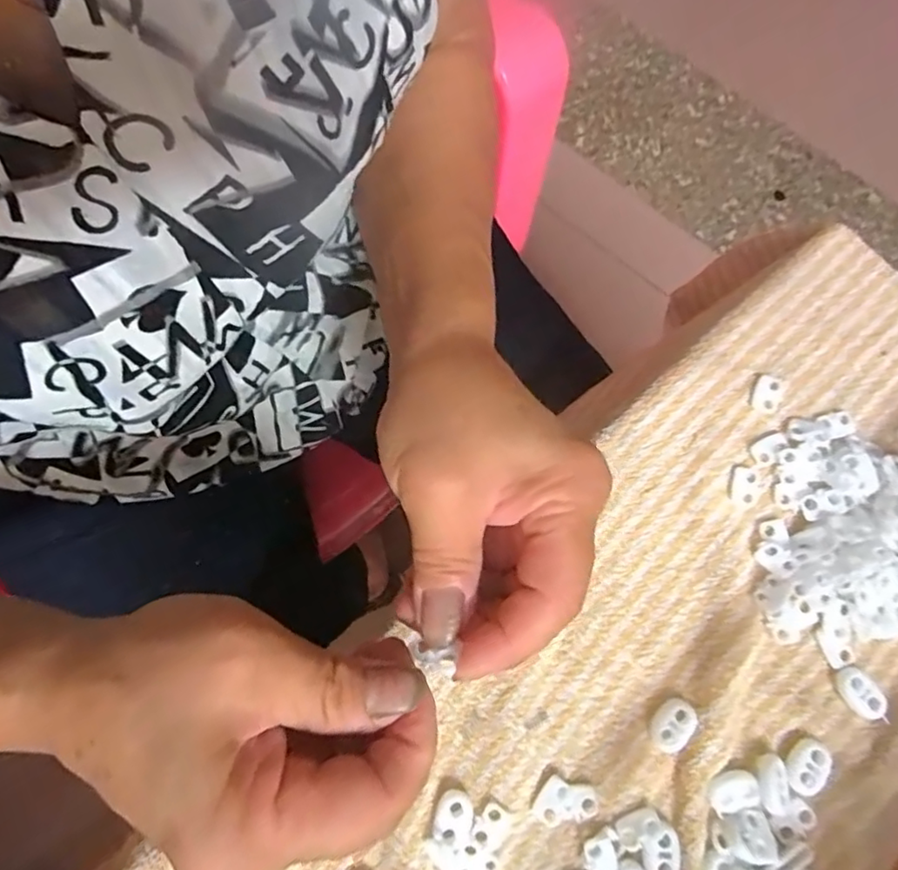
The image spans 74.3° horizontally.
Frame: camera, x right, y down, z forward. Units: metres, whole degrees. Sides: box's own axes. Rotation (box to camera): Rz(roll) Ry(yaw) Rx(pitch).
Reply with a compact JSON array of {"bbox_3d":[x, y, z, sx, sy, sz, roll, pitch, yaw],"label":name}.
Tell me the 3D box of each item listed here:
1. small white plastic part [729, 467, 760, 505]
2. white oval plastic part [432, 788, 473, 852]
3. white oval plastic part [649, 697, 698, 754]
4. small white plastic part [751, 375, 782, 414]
[{"bbox_3d":[0.140,0.024,0.280,0.013,0.004,0.018,13,76,3],"label":"small white plastic part"},{"bbox_3d":[0.002,0.159,0.244,0.015,0.004,0.023,11,76,2],"label":"white oval plastic part"},{"bbox_3d":[0.097,0.126,0.255,0.016,0.005,0.022,31,78,7],"label":"white oval plastic part"},{"bbox_3d":[0.156,-0.020,0.290,0.013,0.004,0.019,22,77,5],"label":"small white plastic part"}]

